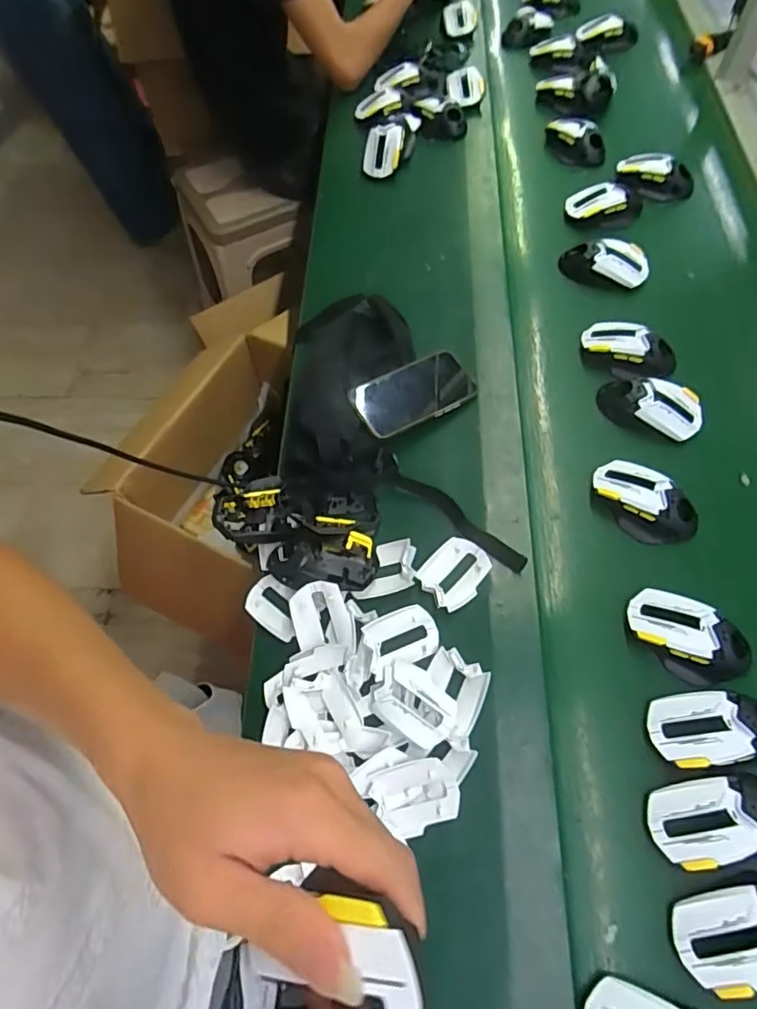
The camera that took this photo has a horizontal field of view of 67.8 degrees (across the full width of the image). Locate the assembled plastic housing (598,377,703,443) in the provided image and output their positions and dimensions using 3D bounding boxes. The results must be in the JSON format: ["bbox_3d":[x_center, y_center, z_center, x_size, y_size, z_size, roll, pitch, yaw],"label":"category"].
[{"bbox_3d":[0.329,-0.116,0.682,0.115,0.043,0.059,14,63,10],"label":"assembled plastic housing"}]

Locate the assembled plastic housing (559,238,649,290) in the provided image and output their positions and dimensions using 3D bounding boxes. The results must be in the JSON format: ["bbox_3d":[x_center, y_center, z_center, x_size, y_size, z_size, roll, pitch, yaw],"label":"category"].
[{"bbox_3d":[0.319,-0.340,0.796,0.117,0.056,0.049,16,64,11],"label":"assembled plastic housing"}]

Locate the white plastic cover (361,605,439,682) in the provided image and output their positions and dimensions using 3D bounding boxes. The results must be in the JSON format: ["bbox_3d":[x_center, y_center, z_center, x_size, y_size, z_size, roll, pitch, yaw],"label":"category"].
[{"bbox_3d":[0.023,0.138,0.578,0.079,0.020,0.052,-24,63,-10],"label":"white plastic cover"}]

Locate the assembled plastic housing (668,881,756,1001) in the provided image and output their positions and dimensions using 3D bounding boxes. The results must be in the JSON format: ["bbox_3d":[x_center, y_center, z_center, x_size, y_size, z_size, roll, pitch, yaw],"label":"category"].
[{"bbox_3d":[0.295,0.341,0.450,0.114,0.036,0.062,-17,62,-6],"label":"assembled plastic housing"}]

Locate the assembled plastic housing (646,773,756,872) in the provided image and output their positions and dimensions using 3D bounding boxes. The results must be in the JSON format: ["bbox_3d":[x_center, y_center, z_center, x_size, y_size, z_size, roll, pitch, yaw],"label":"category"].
[{"bbox_3d":[0.294,0.270,0.485,0.116,0.033,0.062,-13,62,-4],"label":"assembled plastic housing"}]

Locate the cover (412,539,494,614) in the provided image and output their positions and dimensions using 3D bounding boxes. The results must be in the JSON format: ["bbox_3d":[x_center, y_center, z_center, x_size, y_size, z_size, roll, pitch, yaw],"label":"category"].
[{"bbox_3d":[0.084,0.074,0.611,0.077,0.013,0.062,-37,66,-16],"label":"cover"}]

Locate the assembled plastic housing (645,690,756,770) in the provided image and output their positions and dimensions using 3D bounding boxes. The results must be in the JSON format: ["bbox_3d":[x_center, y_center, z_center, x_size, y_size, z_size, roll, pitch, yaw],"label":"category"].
[{"bbox_3d":[0.307,0.206,0.517,0.107,0.030,0.063,-5,61,0],"label":"assembled plastic housing"}]

